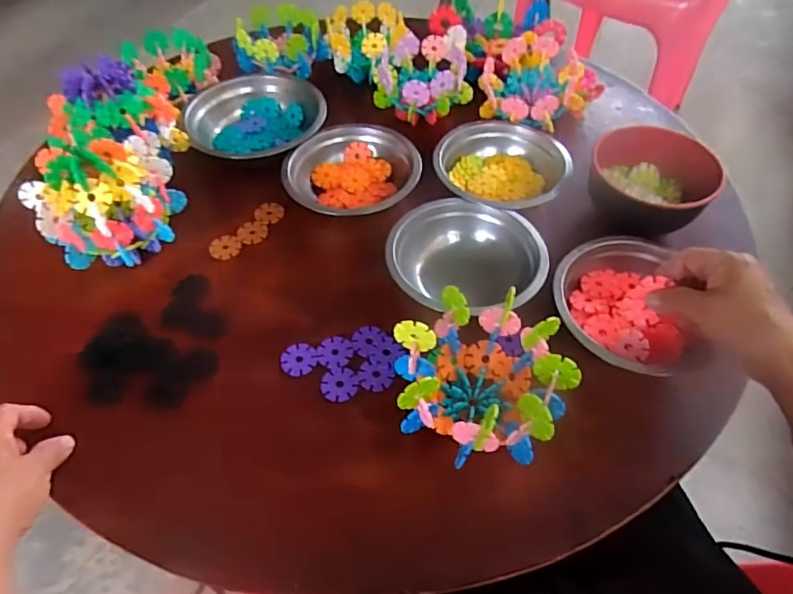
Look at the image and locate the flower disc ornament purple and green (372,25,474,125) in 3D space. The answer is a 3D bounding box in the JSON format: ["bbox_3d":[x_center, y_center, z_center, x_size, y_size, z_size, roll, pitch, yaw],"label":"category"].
[{"bbox_3d":[0.031,-0.266,0.651,0.117,0.065,0.122,0,53,0],"label":"flower disc ornament purple and green"}]

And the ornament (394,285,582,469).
[{"bbox_3d":[0.061,0.059,0.391,0.126,0.075,0.102,13,54,10],"label":"ornament"}]

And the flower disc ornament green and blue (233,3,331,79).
[{"bbox_3d":[-0.154,-0.339,0.701,0.118,0.053,0.111,-10,54,-7],"label":"flower disc ornament green and blue"}]

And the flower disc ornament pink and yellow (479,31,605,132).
[{"bbox_3d":[0.173,-0.258,0.634,0.131,0.067,0.131,0,53,0],"label":"flower disc ornament pink and yellow"}]

